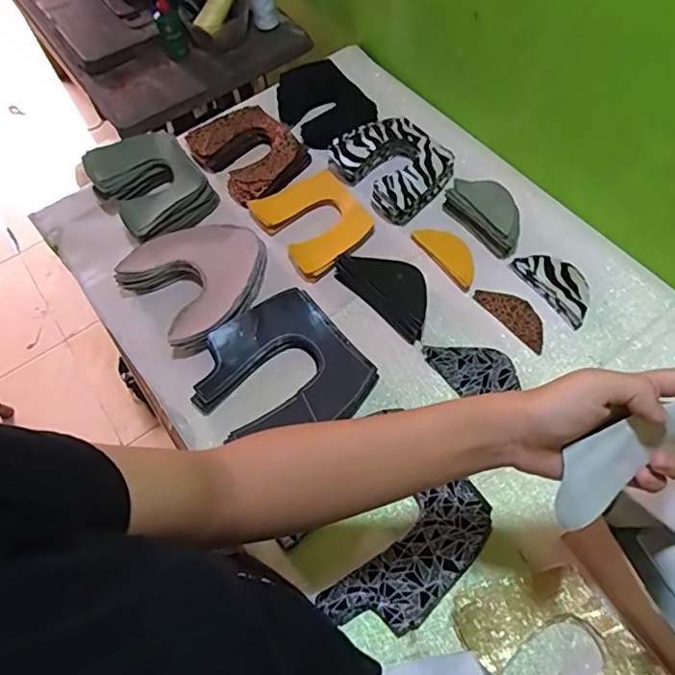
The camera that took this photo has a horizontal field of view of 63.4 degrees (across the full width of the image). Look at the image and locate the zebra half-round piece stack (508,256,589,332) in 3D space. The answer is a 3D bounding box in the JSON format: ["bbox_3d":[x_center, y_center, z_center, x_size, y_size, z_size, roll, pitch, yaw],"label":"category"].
[{"bbox_3d":[0.279,-0.070,0.687,0.057,0.015,0.112,-33,64,-13],"label":"zebra half-round piece stack"}]

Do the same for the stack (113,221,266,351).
[{"bbox_3d":[-0.173,-0.077,0.714,0.176,0.057,0.170,-36,65,-15],"label":"stack"}]

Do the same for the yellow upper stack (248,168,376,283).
[{"bbox_3d":[-0.028,-0.163,0.749,0.131,0.018,0.147,-35,65,-14],"label":"yellow upper stack"}]

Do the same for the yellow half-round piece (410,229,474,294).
[{"bbox_3d":[0.146,-0.113,0.720,0.041,0.018,0.110,-30,64,-12],"label":"yellow half-round piece"}]

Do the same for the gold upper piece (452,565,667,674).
[{"bbox_3d":[0.201,0.287,0.488,0.127,0.022,0.170,-32,64,-13],"label":"gold upper piece"}]

